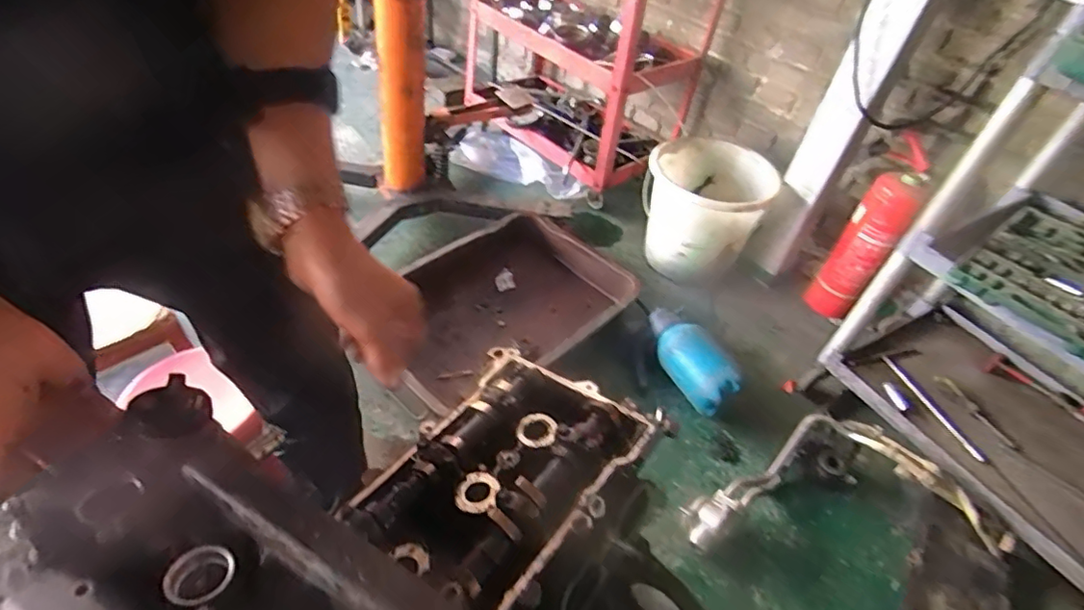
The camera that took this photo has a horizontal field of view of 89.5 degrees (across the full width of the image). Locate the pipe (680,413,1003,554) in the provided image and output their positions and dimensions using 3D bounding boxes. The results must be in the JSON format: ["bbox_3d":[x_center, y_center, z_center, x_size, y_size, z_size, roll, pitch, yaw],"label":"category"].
[{"bbox_3d":[0.563,0.339,1.074,0.589,0.095,0.264,4,44,-6],"label":"pipe"}]

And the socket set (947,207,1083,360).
[{"bbox_3d":[0.889,-0.040,0.924,0.356,0.035,0.258,-25,54,-30],"label":"socket set"}]

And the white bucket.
[{"bbox_3d":[0.446,-0.258,1.511,0.308,0.300,0.306,5,44,-5],"label":"white bucket"}]

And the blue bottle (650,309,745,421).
[{"bbox_3d":[0.334,0.121,1.246,0.106,0.124,0.275,-9,47,-19],"label":"blue bottle"}]

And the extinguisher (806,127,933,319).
[{"bbox_3d":[0.795,-0.162,1.351,0.120,0.430,0.149,28,47,18],"label":"extinguisher"}]

